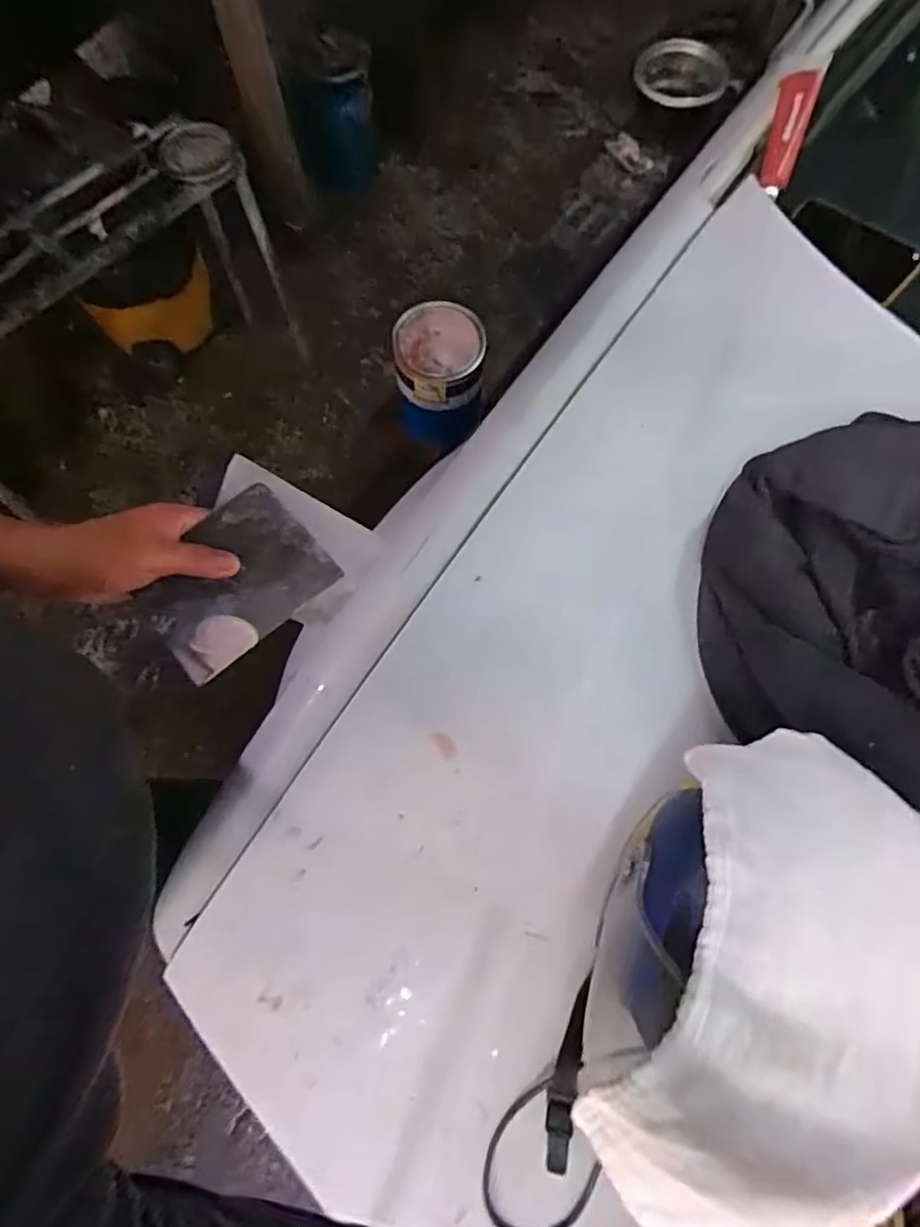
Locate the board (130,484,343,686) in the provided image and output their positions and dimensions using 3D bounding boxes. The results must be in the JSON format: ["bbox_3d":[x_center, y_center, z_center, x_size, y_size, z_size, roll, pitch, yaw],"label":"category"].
[{"bbox_3d":[-0.176,-0.023,0.480,0.135,0.010,0.095,-40,103,-7],"label":"board"}]

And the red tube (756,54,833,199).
[{"bbox_3d":[0.444,-0.654,0.838,0.045,0.046,0.181,12,102,3],"label":"red tube"}]

